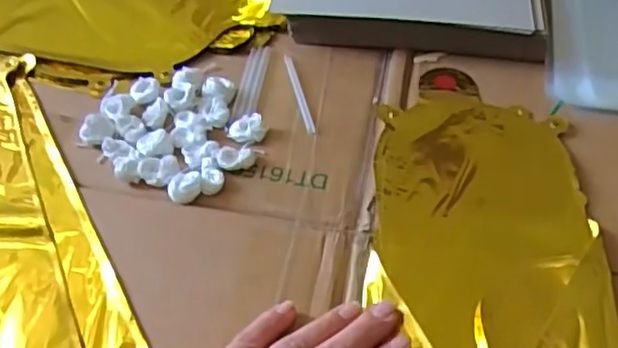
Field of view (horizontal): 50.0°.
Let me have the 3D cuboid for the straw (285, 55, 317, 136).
[{"bbox_3d":[-0.007,-0.060,0.479,0.006,0.004,0.083,-11,51,-8],"label":"straw"}]

